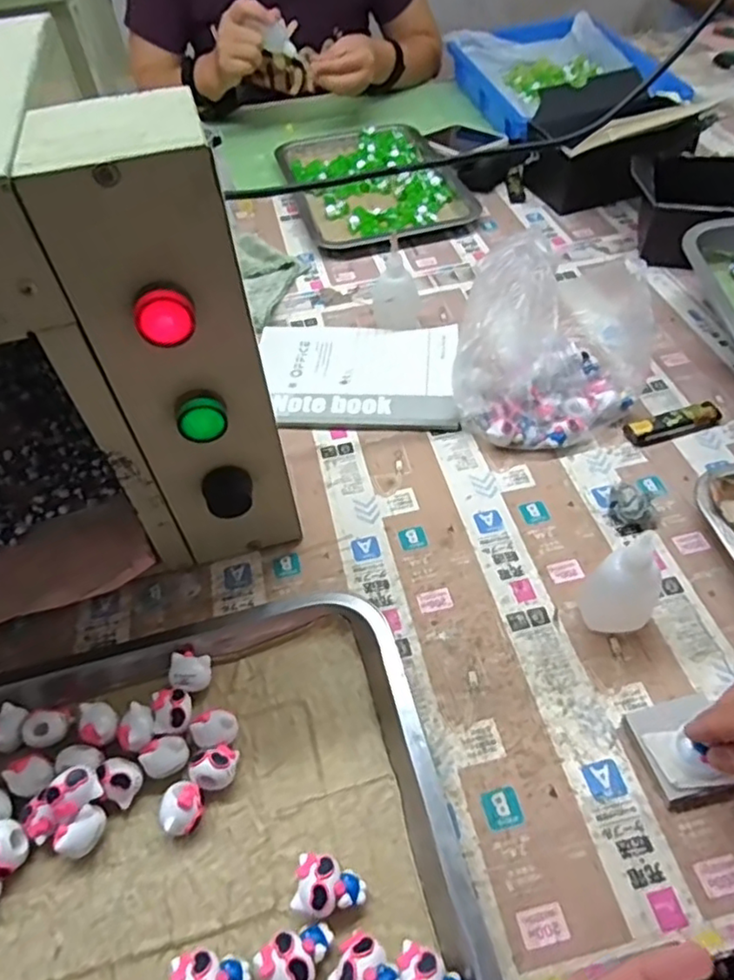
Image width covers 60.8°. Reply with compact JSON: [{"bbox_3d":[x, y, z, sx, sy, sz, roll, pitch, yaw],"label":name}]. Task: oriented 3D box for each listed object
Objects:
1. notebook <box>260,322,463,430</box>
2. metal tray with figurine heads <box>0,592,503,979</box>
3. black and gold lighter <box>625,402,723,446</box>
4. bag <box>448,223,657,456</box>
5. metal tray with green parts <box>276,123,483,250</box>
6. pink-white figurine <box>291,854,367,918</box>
[{"bbox_3d":[-0.010,-0.112,0.593,0.186,0.007,0.139,0,50,5],"label":"notebook"},{"bbox_3d":[-0.127,0.198,0.322,0.337,0.032,0.267,-14,52,-6],"label":"metal tray with figurine heads"},{"bbox_3d":[0.256,-0.056,0.523,0.079,0.013,0.020,-15,51,-7],"label":"black and gold lighter"},{"bbox_3d":[0.154,-0.142,0.543,0.160,0.102,0.200,-4,50,2],"label":"bag"},{"bbox_3d":[-0.002,-0.430,0.851,0.206,0.019,0.318,-15,51,-8],"label":"metal tray with green parts"},{"bbox_3d":[-0.018,0.198,0.312,0.034,0.021,0.024,3,51,7],"label":"pink-white figurine"}]

